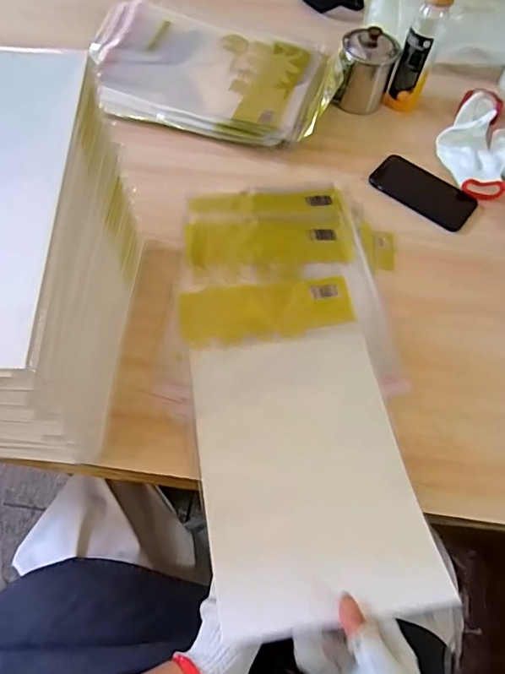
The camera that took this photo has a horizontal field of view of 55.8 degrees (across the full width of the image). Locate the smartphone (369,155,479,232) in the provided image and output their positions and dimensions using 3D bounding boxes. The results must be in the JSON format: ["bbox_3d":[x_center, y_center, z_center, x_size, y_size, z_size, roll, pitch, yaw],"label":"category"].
[{"bbox_3d":[0.252,-0.214,0.705,0.148,0.014,0.083,38,66,15],"label":"smartphone"}]

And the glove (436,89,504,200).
[{"bbox_3d":[0.343,-0.308,0.739,0.103,0.044,0.217,12,62,2],"label":"glove"}]

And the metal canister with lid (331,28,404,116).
[{"bbox_3d":[0.180,-0.429,0.763,0.087,0.107,0.078,15,62,4],"label":"metal canister with lid"}]

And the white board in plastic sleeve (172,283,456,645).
[{"bbox_3d":[0.048,0.098,0.510,0.213,0.032,0.369,-7,56,-8],"label":"white board in plastic sleeve"}]

